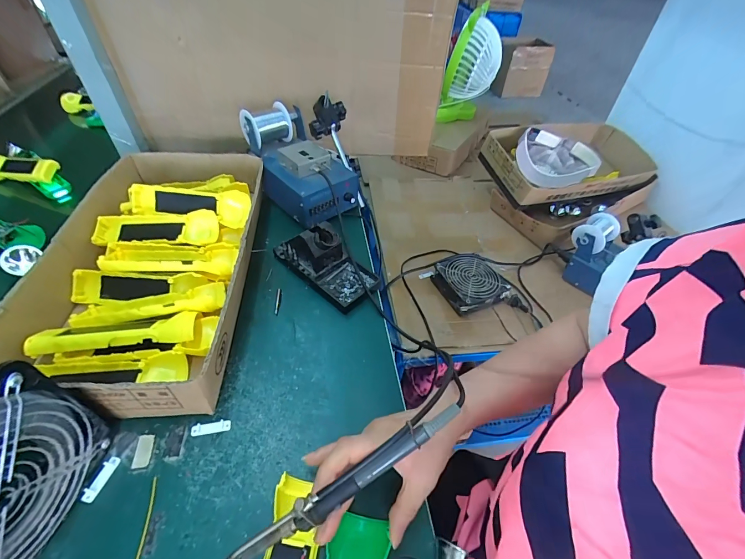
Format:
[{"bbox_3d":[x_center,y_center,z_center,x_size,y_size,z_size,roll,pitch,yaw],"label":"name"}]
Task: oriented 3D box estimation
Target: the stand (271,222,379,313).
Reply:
[{"bbox_3d":[-0.065,-0.035,0.488,0.079,0.069,0.155,-34,57,-31],"label":"stand"}]

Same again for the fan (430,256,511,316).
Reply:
[{"bbox_3d":[0.206,0.007,0.731,0.142,0.052,0.124,-17,49,-19],"label":"fan"}]

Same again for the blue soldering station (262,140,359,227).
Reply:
[{"bbox_3d":[-0.109,-0.180,0.596,0.124,0.086,0.158,-32,55,-29],"label":"blue soldering station"}]

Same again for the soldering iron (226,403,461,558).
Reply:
[{"bbox_3d":[-0.018,0.153,0.256,0.195,0.021,0.014,-30,56,-9],"label":"soldering iron"}]

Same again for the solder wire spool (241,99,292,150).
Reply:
[{"bbox_3d":[-0.186,-0.267,0.610,0.076,0.067,0.062,-33,55,-30],"label":"solder wire spool"}]

